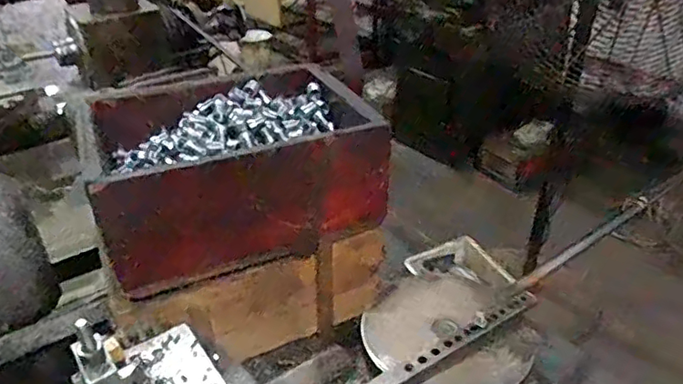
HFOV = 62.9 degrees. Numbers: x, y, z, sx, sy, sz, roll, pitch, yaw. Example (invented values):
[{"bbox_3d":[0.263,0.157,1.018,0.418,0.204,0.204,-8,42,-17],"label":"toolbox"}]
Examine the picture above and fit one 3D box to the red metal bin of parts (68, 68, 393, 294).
[{"bbox_3d":[-0.136,-0.034,0.741,0.336,0.150,0.243,-13,34,-18],"label":"red metal bin of parts"}]

